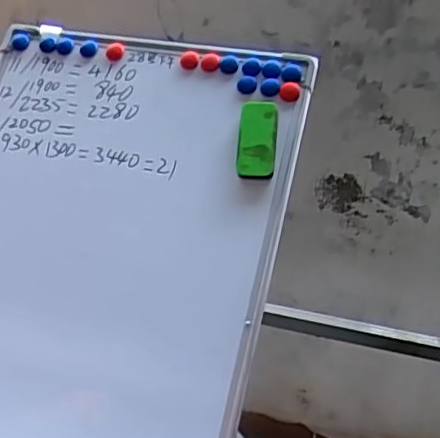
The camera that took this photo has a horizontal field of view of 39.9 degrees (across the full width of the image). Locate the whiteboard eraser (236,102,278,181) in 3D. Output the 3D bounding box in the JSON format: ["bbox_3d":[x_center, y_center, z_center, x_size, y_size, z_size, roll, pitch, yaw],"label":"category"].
[{"bbox_3d":[0.050,-0.108,0.815,0.049,0.021,0.111,6,73,-3],"label":"whiteboard eraser"}]

